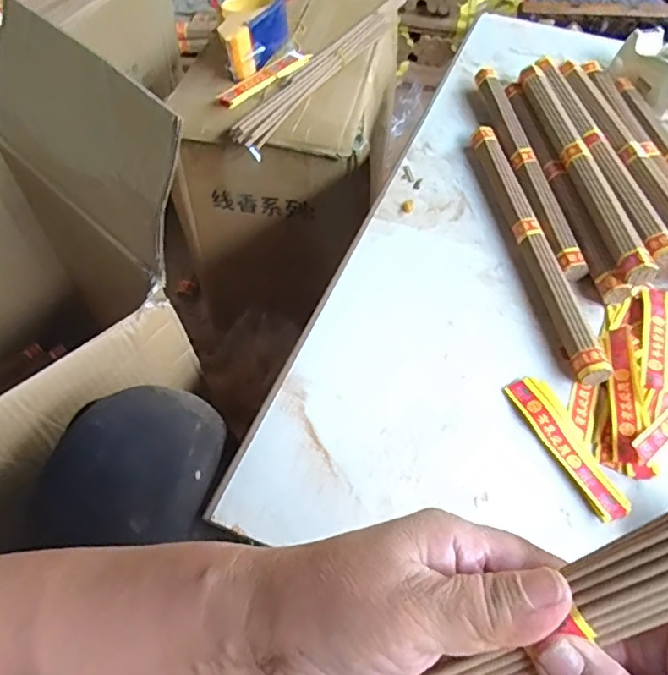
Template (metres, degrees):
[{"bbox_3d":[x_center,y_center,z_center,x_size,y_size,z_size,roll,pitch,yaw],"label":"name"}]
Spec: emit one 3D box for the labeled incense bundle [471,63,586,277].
[{"bbox_3d":[0.198,-0.186,0.618,0.030,0.024,0.312,-5,55,-4],"label":"labeled incense bundle"}]

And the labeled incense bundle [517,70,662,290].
[{"bbox_3d":[0.243,-0.171,0.590,0.034,0.038,0.305,-7,55,-6],"label":"labeled incense bundle"}]

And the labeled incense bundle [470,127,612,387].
[{"bbox_3d":[0.188,-0.095,0.551,0.030,0.022,0.308,-7,55,-5],"label":"labeled incense bundle"}]

